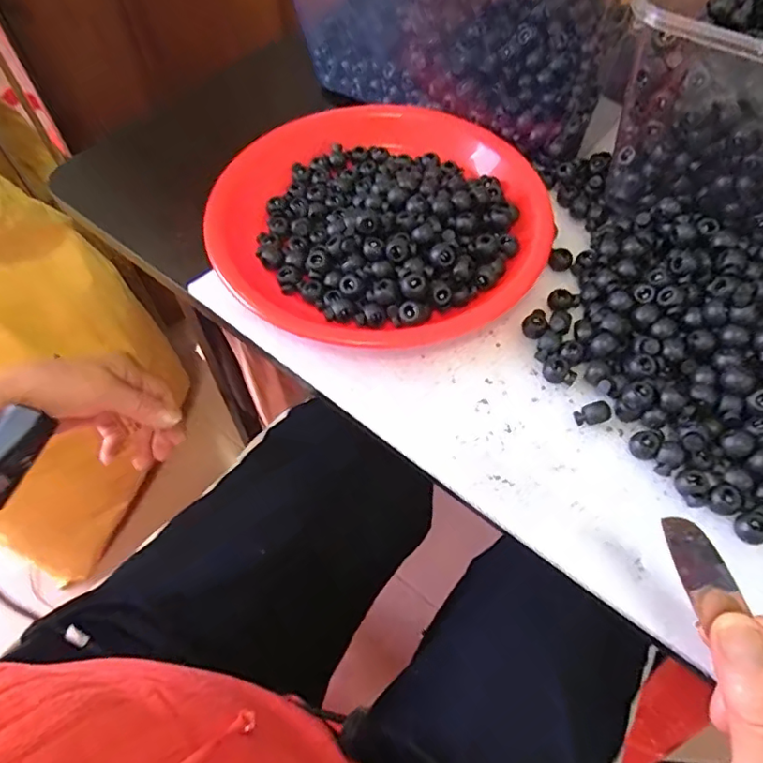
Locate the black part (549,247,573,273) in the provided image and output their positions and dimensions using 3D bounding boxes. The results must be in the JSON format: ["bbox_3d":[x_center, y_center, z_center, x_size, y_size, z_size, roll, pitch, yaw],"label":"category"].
[{"bbox_3d":[0.122,-0.083,0.379,0.015,0.012,0.011,14,60,8],"label":"black part"}]

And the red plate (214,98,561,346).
[{"bbox_3d":[0.002,-0.118,0.386,0.217,0.026,0.229,0,59,0],"label":"red plate"}]

